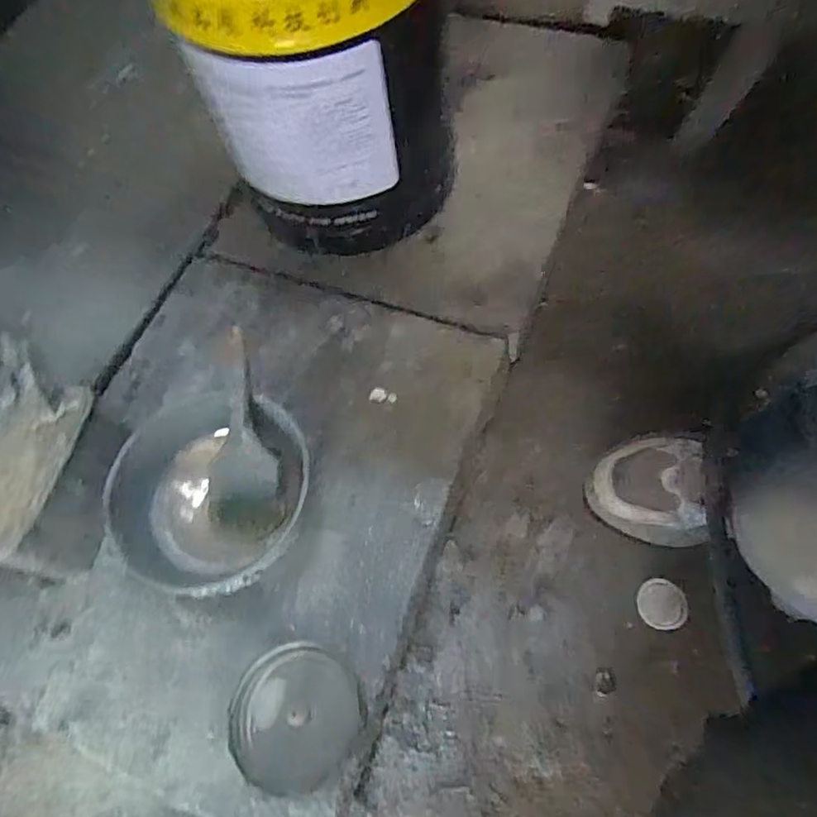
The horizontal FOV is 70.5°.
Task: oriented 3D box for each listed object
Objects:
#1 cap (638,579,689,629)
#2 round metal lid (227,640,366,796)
[{"bbox_3d":[0.234,0.181,0.535,0.041,0.015,0.042,-2,61,3],"label":"cap"},{"bbox_3d":[-0.087,0.238,0.450,0.098,0.025,0.100,-2,62,4],"label":"round metal lid"}]

